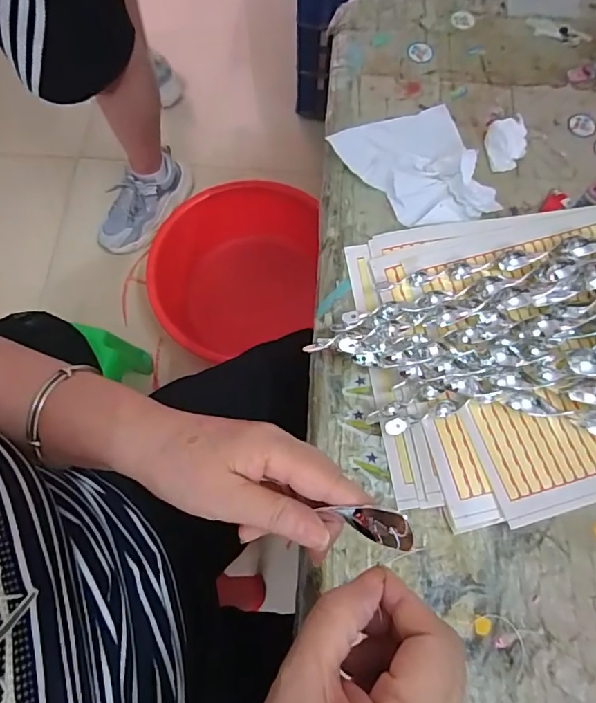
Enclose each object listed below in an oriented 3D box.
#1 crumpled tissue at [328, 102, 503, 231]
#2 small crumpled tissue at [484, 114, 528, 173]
[{"bbox_3d":[0.107,-0.168,0.426,0.113,0.030,0.125,-22,73,-7],"label":"crumpled tissue"},{"bbox_3d":[0.194,-0.192,0.440,0.037,0.023,0.044,-6,72,-2],"label":"small crumpled tissue"}]

